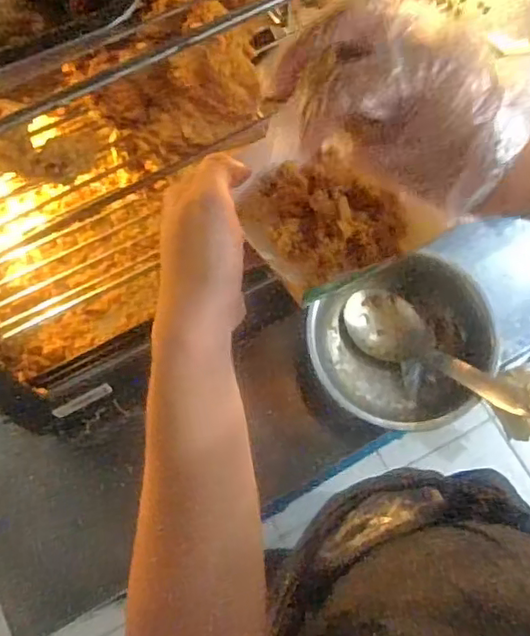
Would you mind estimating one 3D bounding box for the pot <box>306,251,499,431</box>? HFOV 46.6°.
[{"bbox_3d":[0.148,0.032,0.698,0.182,0.083,0.191,0,71,0],"label":"pot"}]

